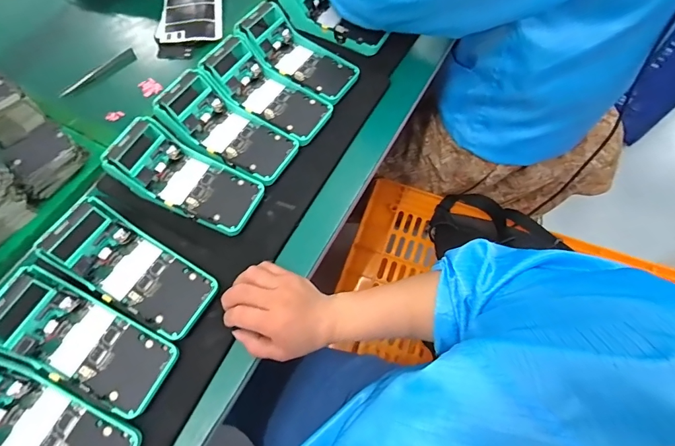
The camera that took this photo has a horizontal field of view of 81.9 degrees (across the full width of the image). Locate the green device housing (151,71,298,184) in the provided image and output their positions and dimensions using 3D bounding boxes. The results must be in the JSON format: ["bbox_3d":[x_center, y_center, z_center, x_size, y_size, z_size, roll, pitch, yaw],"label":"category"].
[{"bbox_3d":[-0.140,-0.117,0.504,0.175,0.056,0.088,34,68,1],"label":"green device housing"}]

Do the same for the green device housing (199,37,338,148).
[{"bbox_3d":[-0.095,-0.174,0.528,0.171,0.051,0.077,36,68,1],"label":"green device housing"}]

